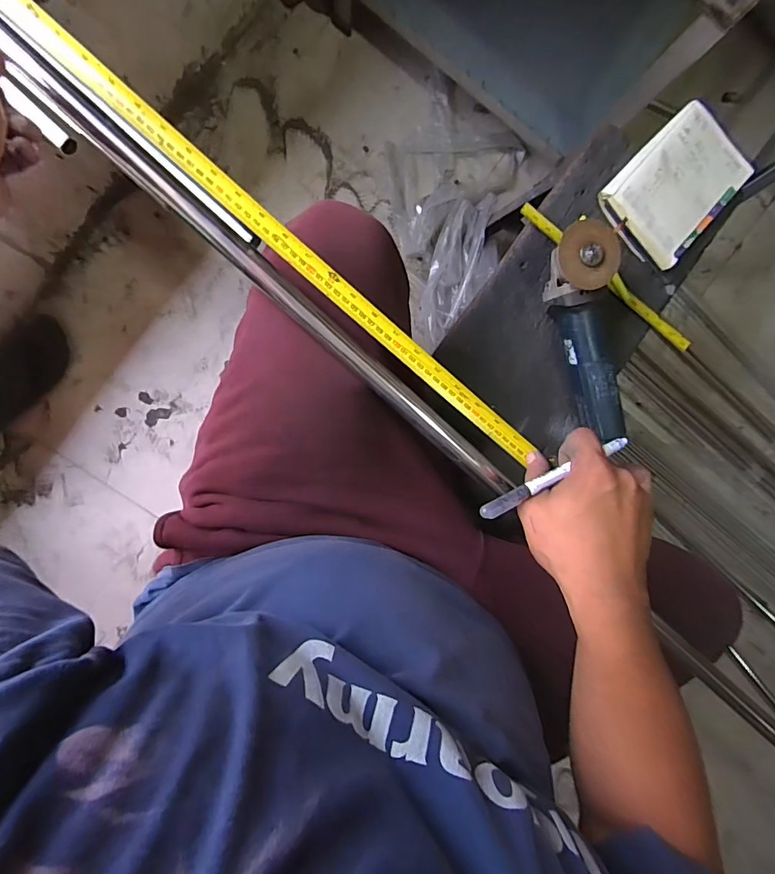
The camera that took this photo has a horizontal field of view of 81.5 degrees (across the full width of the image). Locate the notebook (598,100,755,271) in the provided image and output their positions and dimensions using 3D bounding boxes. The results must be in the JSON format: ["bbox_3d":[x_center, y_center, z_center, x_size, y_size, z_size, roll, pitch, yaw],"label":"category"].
[{"bbox_3d":[0.440,-0.379,0.676,0.151,0.029,0.230,44,89,-8],"label":"notebook"}]

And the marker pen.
[{"bbox_3d":[0.145,0.034,0.382,0.146,0.014,0.012,-25,97,-10],"label":"marker pen"}]

